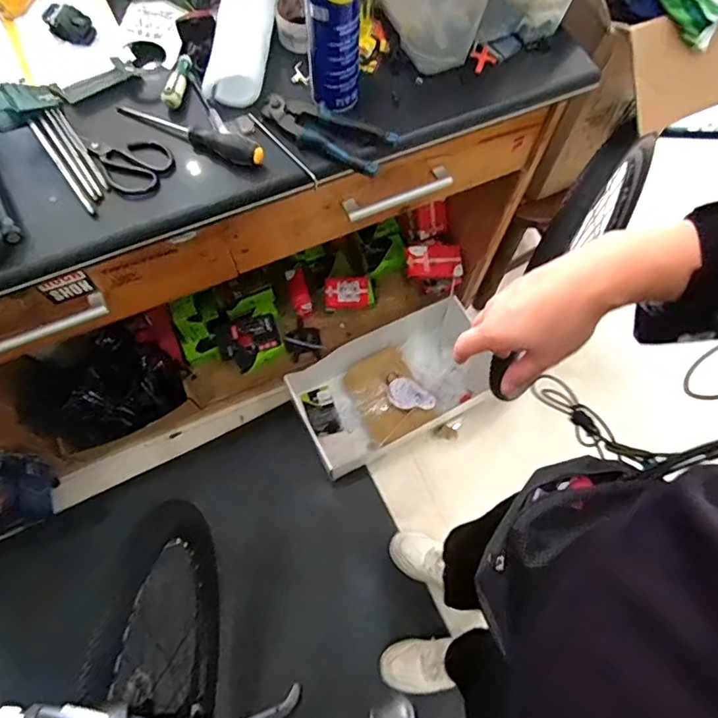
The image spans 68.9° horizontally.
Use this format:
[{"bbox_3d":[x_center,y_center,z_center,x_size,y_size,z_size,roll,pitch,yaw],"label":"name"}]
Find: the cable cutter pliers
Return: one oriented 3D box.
[{"bbox_3d":[-0.048,-0.308,0.700,0.189,0.015,0.070,27,71,9],"label":"cable cutter pliers"}]

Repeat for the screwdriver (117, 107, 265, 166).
[{"bbox_3d":[-0.227,-0.305,0.696,0.224,0.028,0.038,19,70,7],"label":"screwdriver"}]

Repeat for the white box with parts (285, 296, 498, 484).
[{"bbox_3d":[0.097,0.067,1.415,0.526,0.155,0.301,-25,71,-10],"label":"white box with parts"}]

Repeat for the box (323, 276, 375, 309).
[{"bbox_3d":[-0.026,-0.174,1.396,0.136,0.068,0.080,-6,69,-3],"label":"box"}]

